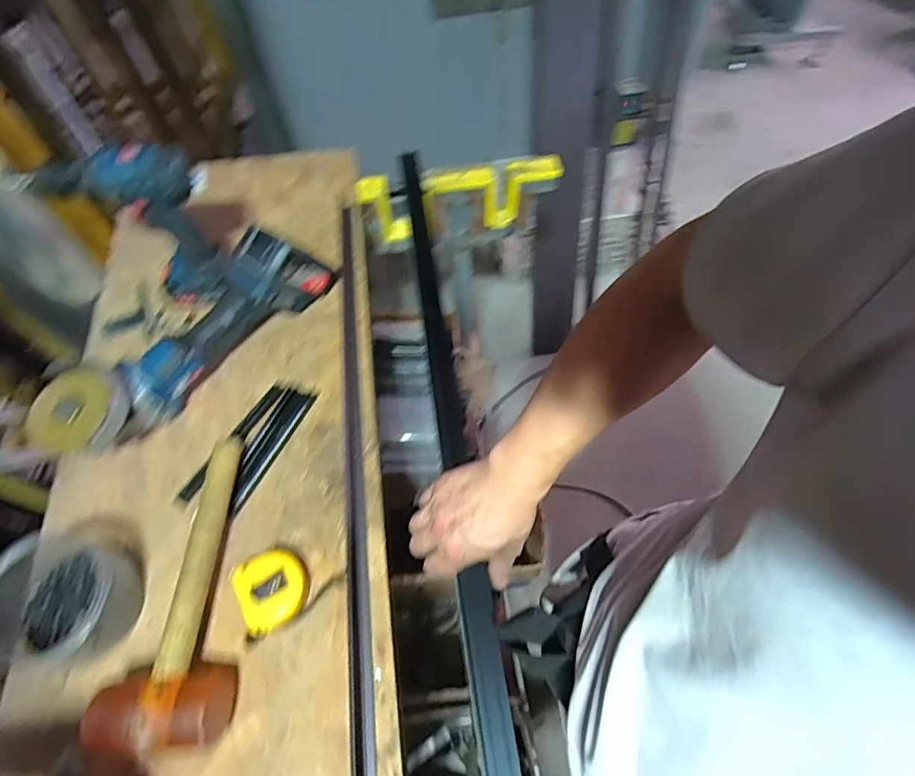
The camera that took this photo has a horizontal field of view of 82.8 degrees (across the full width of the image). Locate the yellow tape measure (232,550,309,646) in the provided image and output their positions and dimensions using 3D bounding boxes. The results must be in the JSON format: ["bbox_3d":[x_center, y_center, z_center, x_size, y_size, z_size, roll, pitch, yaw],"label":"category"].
[{"bbox_3d":[-0.184,0.202,0.520,0.067,0.032,0.079,-20,61,-10],"label":"yellow tape measure"}]

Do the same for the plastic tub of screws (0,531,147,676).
[{"bbox_3d":[-0.383,0.198,0.492,0.130,0.081,0.123,-1,59,1],"label":"plastic tub of screws"}]

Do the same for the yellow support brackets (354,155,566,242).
[{"bbox_3d":[0.004,-0.326,0.897,0.331,0.111,0.045,-7,60,-2],"label":"yellow support brackets"}]

